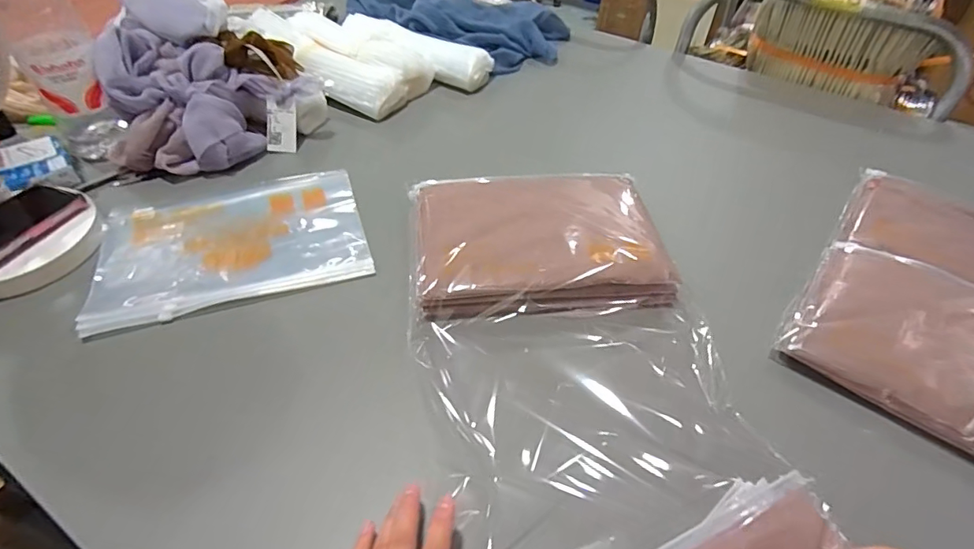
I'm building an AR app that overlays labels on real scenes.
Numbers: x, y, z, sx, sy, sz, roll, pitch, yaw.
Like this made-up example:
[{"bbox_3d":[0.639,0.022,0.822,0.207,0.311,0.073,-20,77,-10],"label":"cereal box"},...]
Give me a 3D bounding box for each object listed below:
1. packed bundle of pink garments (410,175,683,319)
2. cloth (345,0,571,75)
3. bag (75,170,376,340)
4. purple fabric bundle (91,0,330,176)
[{"bbox_3d":[0.056,-0.039,0.585,0.283,0.044,0.217,-3,48,-6],"label":"packed bundle of pink garments"},{"bbox_3d":[-0.053,-0.540,1.038,0.431,0.077,0.288,22,50,16],"label":"cloth"},{"bbox_3d":[-0.302,-0.042,0.602,0.292,0.014,0.210,-14,50,-16],"label":"bag"},{"bbox_3d":[-0.391,-0.281,0.712,0.276,0.170,0.229,-4,48,-7],"label":"purple fabric bundle"}]

